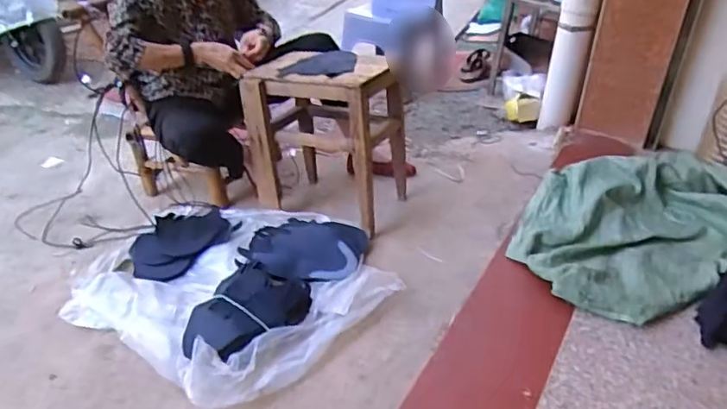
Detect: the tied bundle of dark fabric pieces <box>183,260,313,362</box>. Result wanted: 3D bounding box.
[{"bbox_3d":[-0.257,0.240,1.265,0.208,0.089,0.299,23,41,30],"label":"tied bundle of dark fabric pieces"}]

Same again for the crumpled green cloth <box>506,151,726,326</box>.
[{"bbox_3d":[0.675,0.026,1.406,0.670,0.088,0.486,-15,37,-20],"label":"crumpled green cloth"}]

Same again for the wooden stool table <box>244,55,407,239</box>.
[{"bbox_3d":[-0.108,-0.202,1.623,0.421,0.428,0.269,14,37,20],"label":"wooden stool table"}]

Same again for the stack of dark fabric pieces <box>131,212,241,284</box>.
[{"bbox_3d":[-0.523,0.104,1.616,0.254,0.037,0.316,22,41,29],"label":"stack of dark fabric pieces"}]

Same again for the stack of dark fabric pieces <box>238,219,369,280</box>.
[{"bbox_3d":[-0.158,0.105,1.488,0.310,0.066,0.272,9,36,13],"label":"stack of dark fabric pieces"}]

